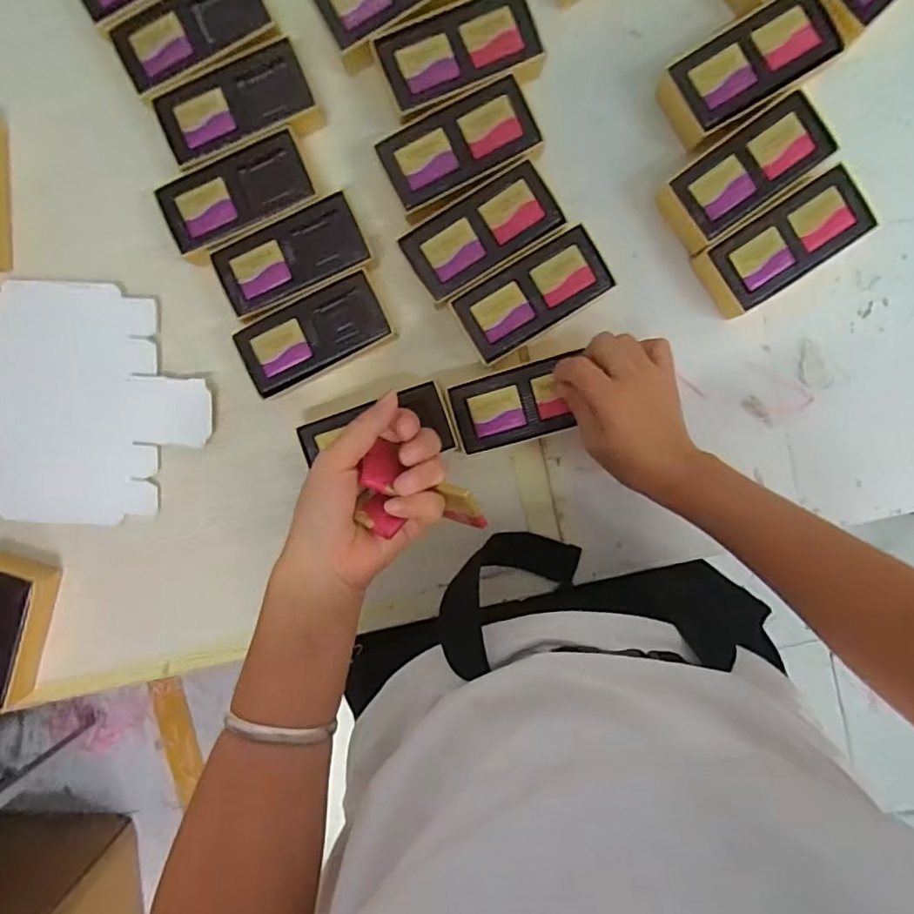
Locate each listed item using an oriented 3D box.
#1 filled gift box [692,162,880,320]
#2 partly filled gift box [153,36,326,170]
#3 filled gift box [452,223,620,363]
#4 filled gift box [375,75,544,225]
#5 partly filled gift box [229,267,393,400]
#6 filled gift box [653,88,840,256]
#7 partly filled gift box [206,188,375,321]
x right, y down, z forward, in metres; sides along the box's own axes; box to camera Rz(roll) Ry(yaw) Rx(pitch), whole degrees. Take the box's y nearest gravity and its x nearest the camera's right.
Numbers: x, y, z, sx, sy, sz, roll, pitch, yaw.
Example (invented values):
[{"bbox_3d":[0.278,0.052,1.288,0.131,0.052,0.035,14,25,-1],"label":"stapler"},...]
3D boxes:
[{"bbox_3d":[0.242,-0.159,0.432,0.118,0.032,0.056,-33,94,4],"label":"filled gift box"},{"bbox_3d":[-0.161,-0.257,0.430,0.108,0.030,0.058,-18,95,3],"label":"partly filled gift box"},{"bbox_3d":[0.057,-0.121,0.441,0.113,0.034,0.054,-30,95,4],"label":"filled gift box"},{"bbox_3d":[0.004,-0.224,0.431,0.110,0.032,0.060,-26,95,4],"label":"filled gift box"},{"bbox_3d":[-0.106,-0.092,0.443,0.111,0.034,0.052,-26,95,4],"label":"partly filled gift box"},{"bbox_3d":[0.212,-0.210,0.430,0.115,0.035,0.055,-35,94,4],"label":"filled gift box"},{"bbox_3d":[-0.122,-0.149,0.443,0.110,0.033,0.056,-23,95,4],"label":"partly filled gift box"}]

